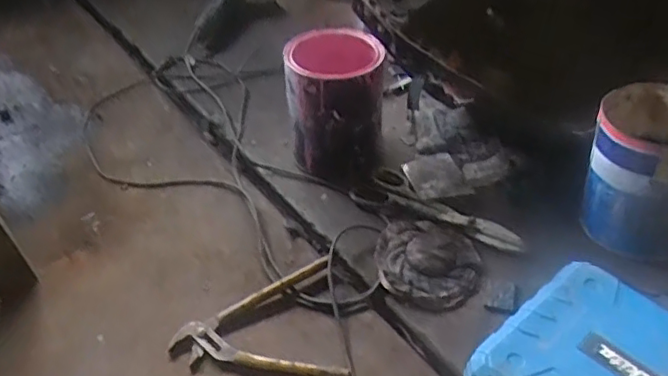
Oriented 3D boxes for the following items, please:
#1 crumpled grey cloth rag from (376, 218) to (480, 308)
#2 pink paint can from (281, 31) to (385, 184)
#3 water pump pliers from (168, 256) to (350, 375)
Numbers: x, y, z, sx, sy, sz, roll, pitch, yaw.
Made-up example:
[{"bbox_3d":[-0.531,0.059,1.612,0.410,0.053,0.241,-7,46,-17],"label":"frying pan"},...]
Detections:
[{"bbox_3d":[0.137,0.106,0.882,0.149,0.034,0.147,13,45,20],"label":"crumpled grey cloth rag"},{"bbox_3d":[0.003,-0.134,1.020,0.150,0.208,0.161,-3,42,3],"label":"pink paint can"},{"bbox_3d":[-0.105,0.195,0.809,0.224,0.026,0.180,-11,42,-6],"label":"water pump pliers"}]

